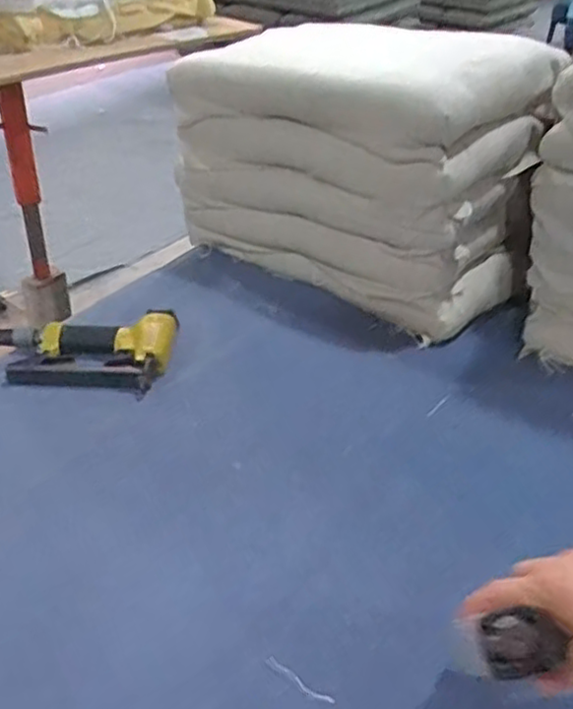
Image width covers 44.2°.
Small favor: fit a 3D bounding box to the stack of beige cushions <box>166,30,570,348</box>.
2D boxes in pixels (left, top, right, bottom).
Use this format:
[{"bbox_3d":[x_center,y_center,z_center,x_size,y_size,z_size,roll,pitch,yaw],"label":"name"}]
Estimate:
[{"bbox_3d":[0.120,-0.287,1.042,0.491,0.344,0.294,26,41,28],"label":"stack of beige cushions"}]

